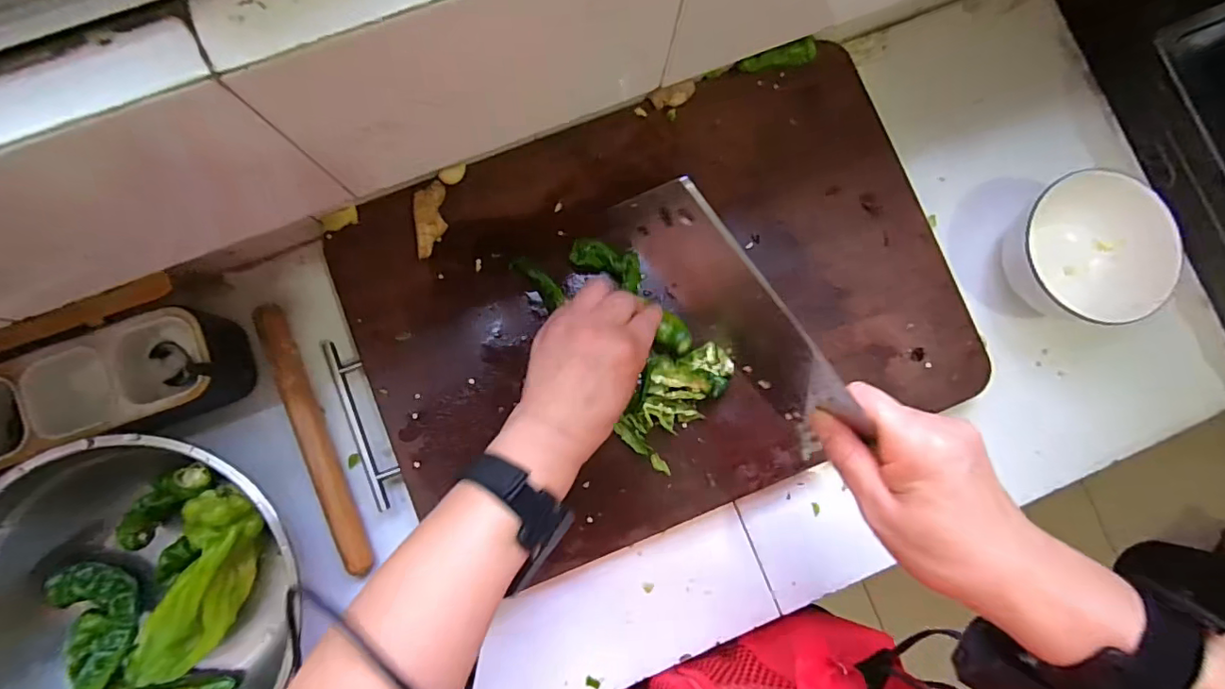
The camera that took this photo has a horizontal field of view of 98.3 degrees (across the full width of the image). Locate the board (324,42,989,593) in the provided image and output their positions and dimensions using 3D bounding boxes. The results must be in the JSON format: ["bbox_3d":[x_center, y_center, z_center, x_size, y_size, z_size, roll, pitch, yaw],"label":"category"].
[{"bbox_3d":[0.044,-0.033,0.447,0.494,0.031,0.343,-22,86,-5],"label":"board"}]

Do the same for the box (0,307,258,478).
[{"bbox_3d":[-0.428,0.045,0.406,0.260,0.071,0.098,-17,85,-4],"label":"box"}]

